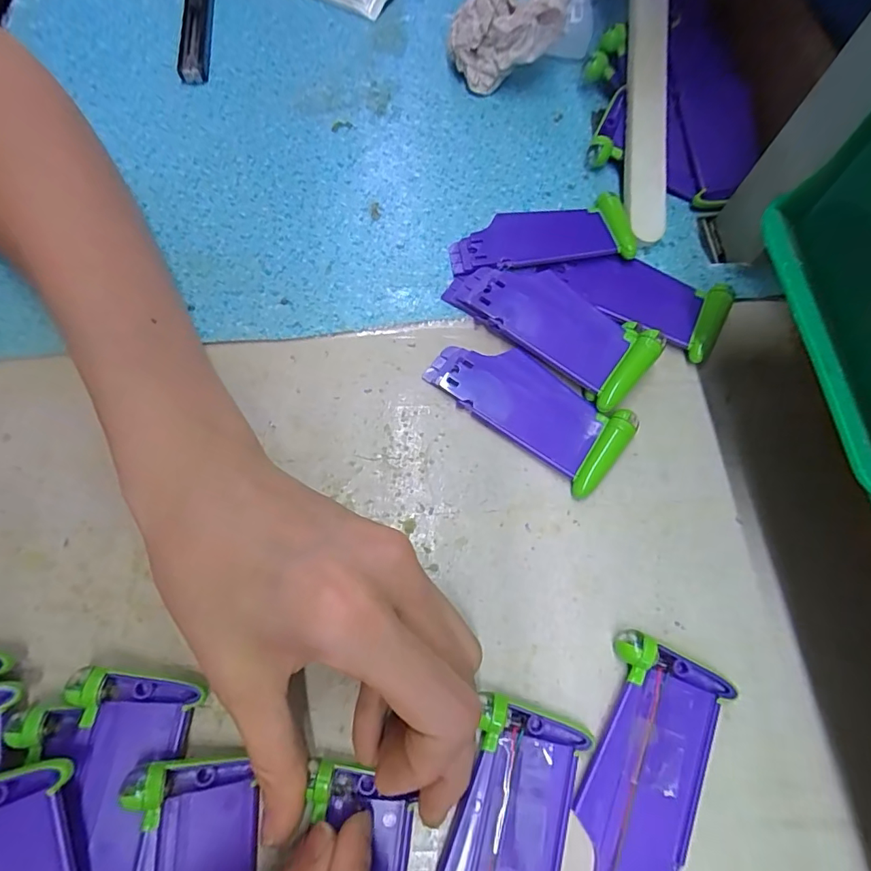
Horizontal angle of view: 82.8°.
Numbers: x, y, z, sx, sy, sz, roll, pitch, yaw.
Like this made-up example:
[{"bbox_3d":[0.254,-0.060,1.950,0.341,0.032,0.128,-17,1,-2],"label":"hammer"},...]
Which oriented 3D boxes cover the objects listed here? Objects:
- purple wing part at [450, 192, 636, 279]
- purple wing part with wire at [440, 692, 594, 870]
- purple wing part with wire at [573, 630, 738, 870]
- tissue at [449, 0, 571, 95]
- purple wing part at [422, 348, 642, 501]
[{"bbox_3d":[0.052,-0.101,0.252,0.090,0.011,0.039,-8,70,-5],"label":"purple wing part"},{"bbox_3d":[0.024,0.136,0.163,0.037,0.005,0.082,19,70,5],"label":"purple wing part with wire"},{"bbox_3d":[0.071,0.120,0.173,0.041,0.010,0.089,27,71,8],"label":"purple wing part with wire"},{"bbox_3d":[0.039,-0.224,0.274,0.058,0.046,0.032,-4,70,-4],"label":"tissue"},{"bbox_3d":[0.041,-0.015,0.222,0.090,0.011,0.037,36,72,11],"label":"purple wing part"}]

